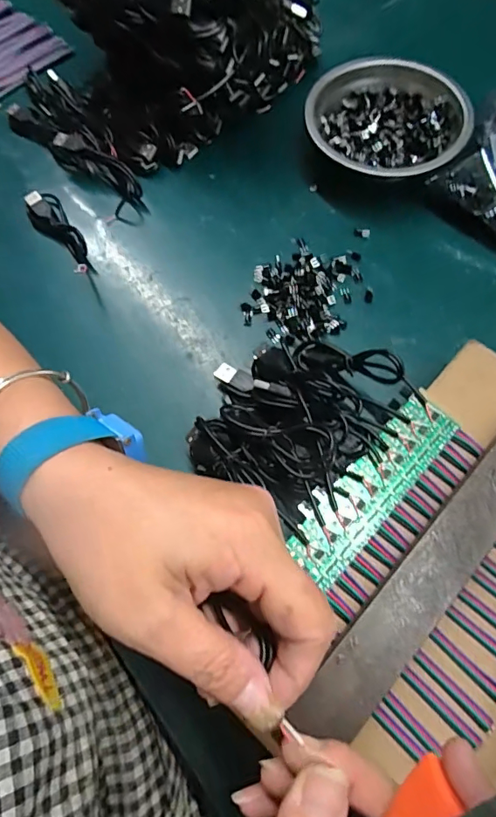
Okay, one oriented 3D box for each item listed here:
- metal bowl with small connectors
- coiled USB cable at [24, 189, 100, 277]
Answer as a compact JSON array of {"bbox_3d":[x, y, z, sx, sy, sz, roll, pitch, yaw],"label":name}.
[{"bbox_3d":[0.115,-0.234,0.403,0.122,0.038,0.140,22,73,12],"label":"metal bowl with small connectors"},{"bbox_3d":[-0.150,-0.139,0.384,0.027,0.015,0.092,-31,70,-8],"label":"coiled USB cable"}]

